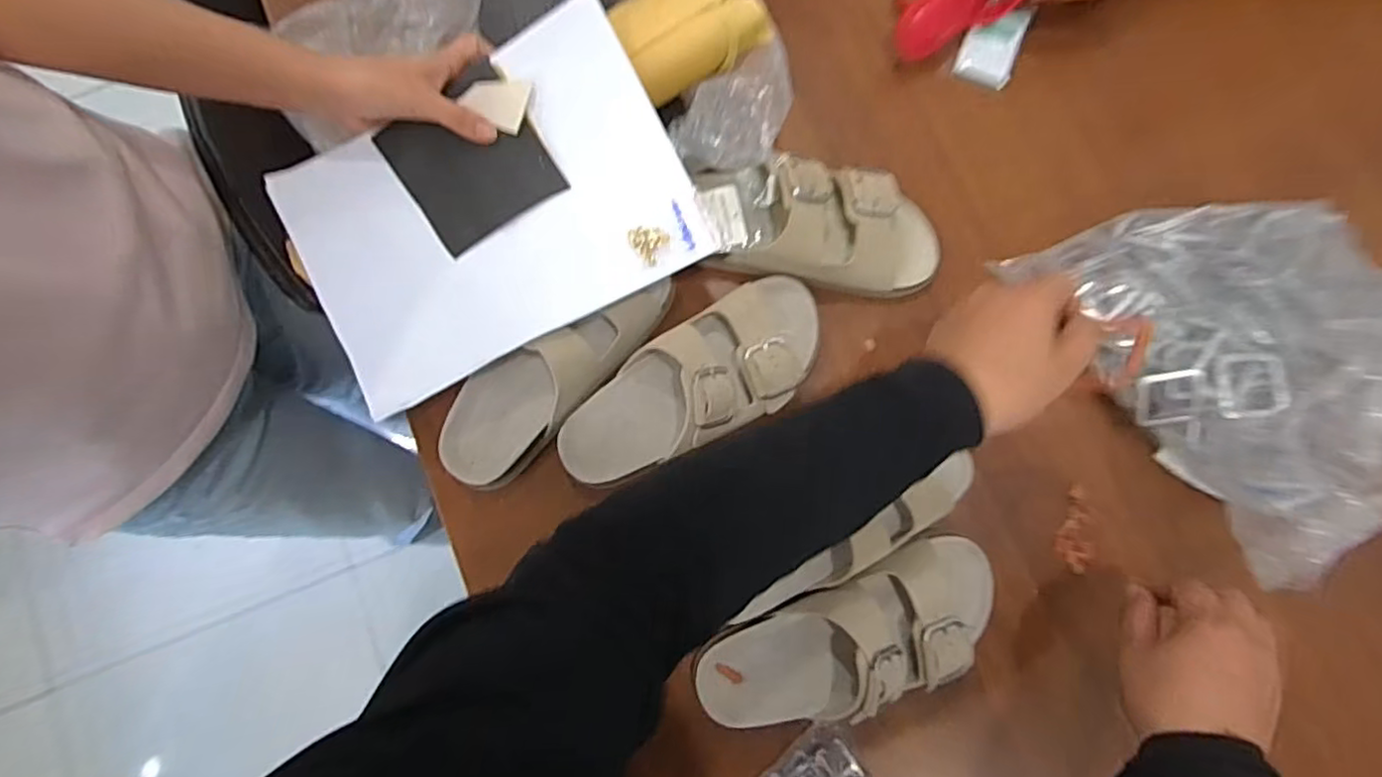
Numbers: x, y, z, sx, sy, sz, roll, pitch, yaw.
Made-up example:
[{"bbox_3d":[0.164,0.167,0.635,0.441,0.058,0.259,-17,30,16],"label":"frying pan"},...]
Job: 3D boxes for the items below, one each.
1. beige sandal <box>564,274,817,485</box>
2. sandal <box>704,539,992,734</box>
[{"bbox_3d":[0.005,-0.001,0.535,0.248,0.077,0.096,-33,82,-4],"label":"beige sandal"},{"bbox_3d":[0.124,0.194,0.497,0.243,0.080,0.098,-21,81,-2],"label":"sandal"}]

